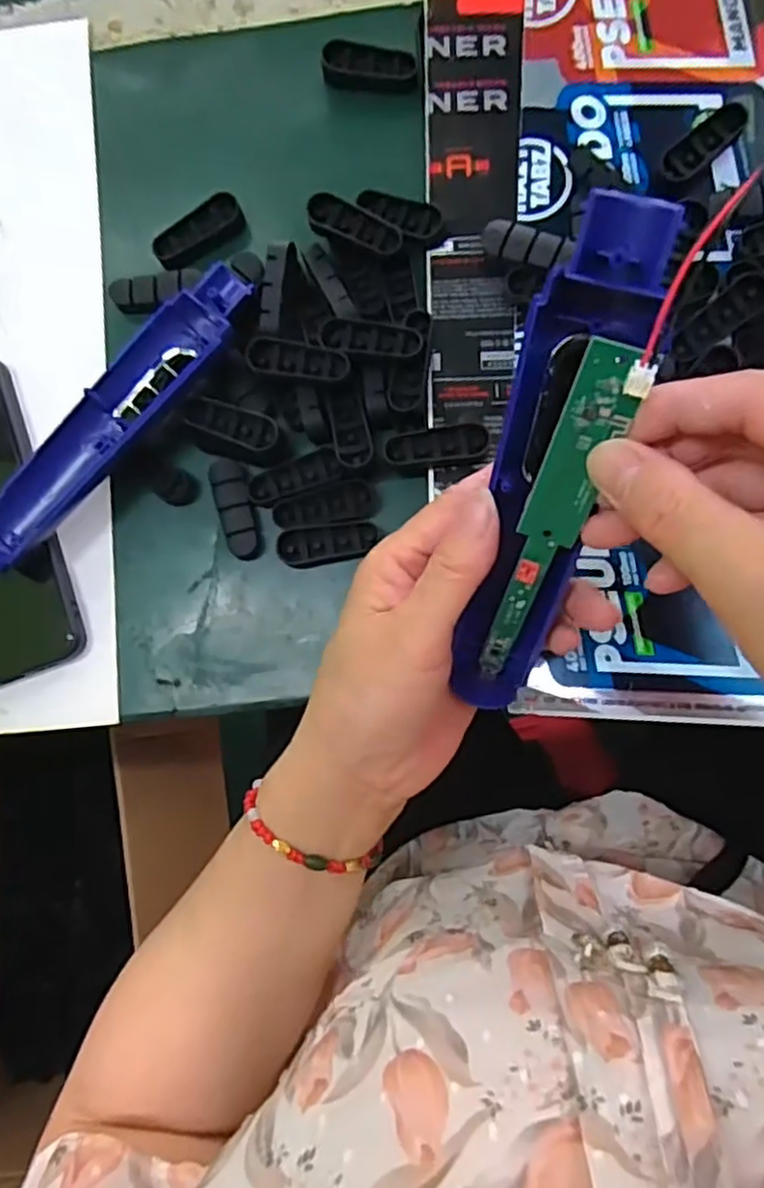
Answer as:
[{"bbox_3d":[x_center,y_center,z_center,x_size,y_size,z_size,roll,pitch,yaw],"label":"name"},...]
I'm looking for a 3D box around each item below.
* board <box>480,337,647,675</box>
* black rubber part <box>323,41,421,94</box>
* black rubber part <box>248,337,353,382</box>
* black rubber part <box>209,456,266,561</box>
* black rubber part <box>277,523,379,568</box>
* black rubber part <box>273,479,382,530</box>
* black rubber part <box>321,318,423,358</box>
[{"bbox_3d":[0.054,-0.017,0.233,0.019,0.136,0.006,19,46,8],"label":"board"},{"bbox_3d":[-0.006,-0.266,0.353,0.048,0.013,0.015,9,85,5],"label":"black rubber part"},{"bbox_3d":[-0.038,-0.108,0.325,0.047,0.009,0.016,9,85,5],"label":"black rubber part"},{"bbox_3d":[-0.069,-0.041,0.335,0.017,0.009,0.049,-17,83,2],"label":"black rubber part"},{"bbox_3d":[-0.025,-0.023,0.329,0.046,0.007,0.018,-7,84,3],"label":"black rubber part"},{"bbox_3d":[-0.026,-0.042,0.329,0.050,0.006,0.018,-8,84,3],"label":"black rubber part"},{"bbox_3d":[-0.005,-0.118,0.323,0.046,0.006,0.015,10,85,5],"label":"black rubber part"}]

